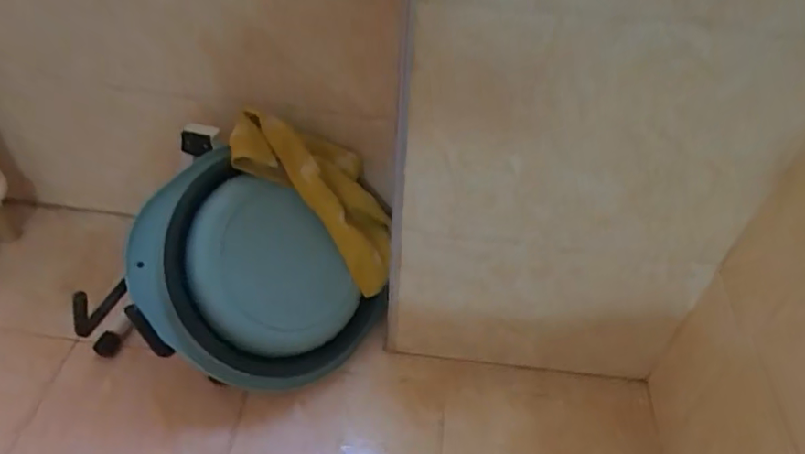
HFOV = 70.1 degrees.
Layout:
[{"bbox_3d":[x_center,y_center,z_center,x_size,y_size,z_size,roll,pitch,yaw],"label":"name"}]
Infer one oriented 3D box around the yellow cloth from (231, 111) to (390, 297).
[{"bbox_3d":[-0.102,-0.062,0.864,0.089,0.323,0.160,-22,31,41],"label":"yellow cloth"}]

